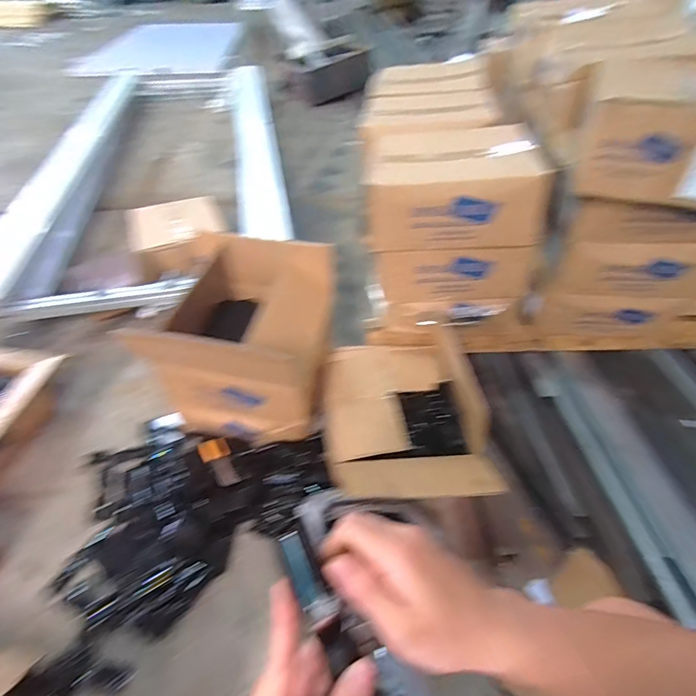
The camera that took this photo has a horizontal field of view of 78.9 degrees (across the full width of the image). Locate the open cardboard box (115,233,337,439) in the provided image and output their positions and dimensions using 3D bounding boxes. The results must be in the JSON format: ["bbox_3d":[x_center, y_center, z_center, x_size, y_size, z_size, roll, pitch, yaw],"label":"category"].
[{"bbox_3d":[-0.216,-0.011,0.923,0.329,0.346,0.296,10,46,10],"label":"open cardboard box"}]

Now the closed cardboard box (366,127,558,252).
[{"bbox_3d":[0.201,-0.320,0.846,0.315,0.146,0.247,2,45,2],"label":"closed cardboard box"}]

